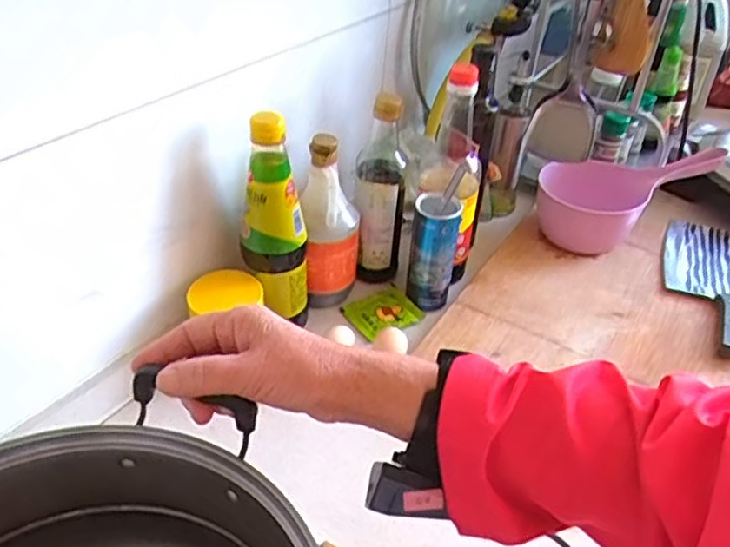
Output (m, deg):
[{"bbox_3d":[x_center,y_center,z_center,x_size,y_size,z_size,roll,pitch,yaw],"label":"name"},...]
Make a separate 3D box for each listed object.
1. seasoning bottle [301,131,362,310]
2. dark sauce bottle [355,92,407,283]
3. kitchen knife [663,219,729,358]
[{"bbox_3d":[-0.038,-0.059,0.760,0.069,0.199,0.080,4,38,1],"label":"seasoning bottle"},{"bbox_3d":[0.019,-0.101,0.782,0.059,0.228,0.060,4,38,1],"label":"dark sauce bottle"},{"bbox_3d":[0.423,0.011,0.808,0.085,0.026,0.251,13,39,12],"label":"kitchen knife"}]

